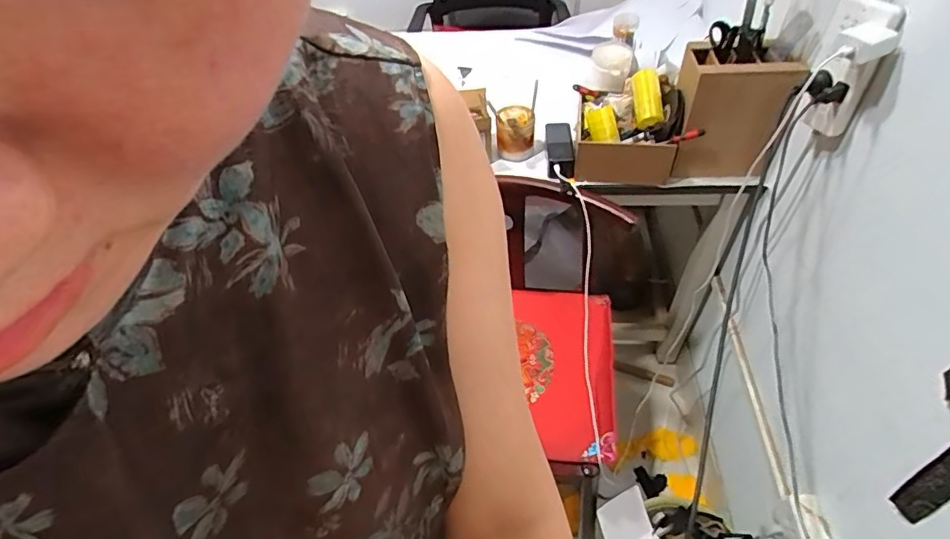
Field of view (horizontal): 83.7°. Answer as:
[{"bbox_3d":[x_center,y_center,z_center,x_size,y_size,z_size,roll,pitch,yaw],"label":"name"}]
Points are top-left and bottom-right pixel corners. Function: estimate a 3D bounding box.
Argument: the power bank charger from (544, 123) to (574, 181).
[{"bbox_3d":[0.172,-0.238,1.078,0.054,0.029,0.154,-1,50,3],"label":"power bank charger"}]

